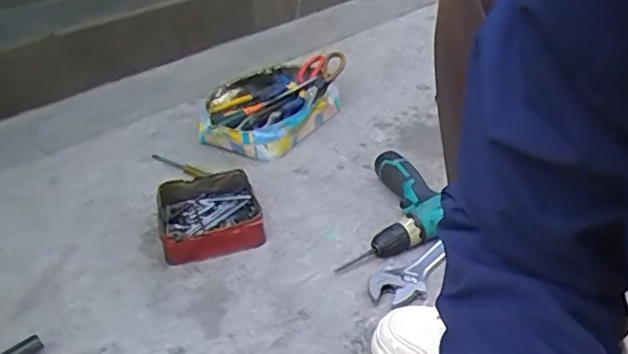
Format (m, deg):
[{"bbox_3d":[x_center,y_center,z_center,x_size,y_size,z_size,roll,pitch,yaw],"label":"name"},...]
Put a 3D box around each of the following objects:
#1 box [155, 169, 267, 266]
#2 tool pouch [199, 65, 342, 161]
[{"bbox_3d":[-0.165,0.059,0.918,0.154,0.042,0.157,-12,35,-14],"label":"box"},{"bbox_3d":[-0.091,-0.150,1.192,0.236,0.066,0.314,20,41,30],"label":"tool pouch"}]

